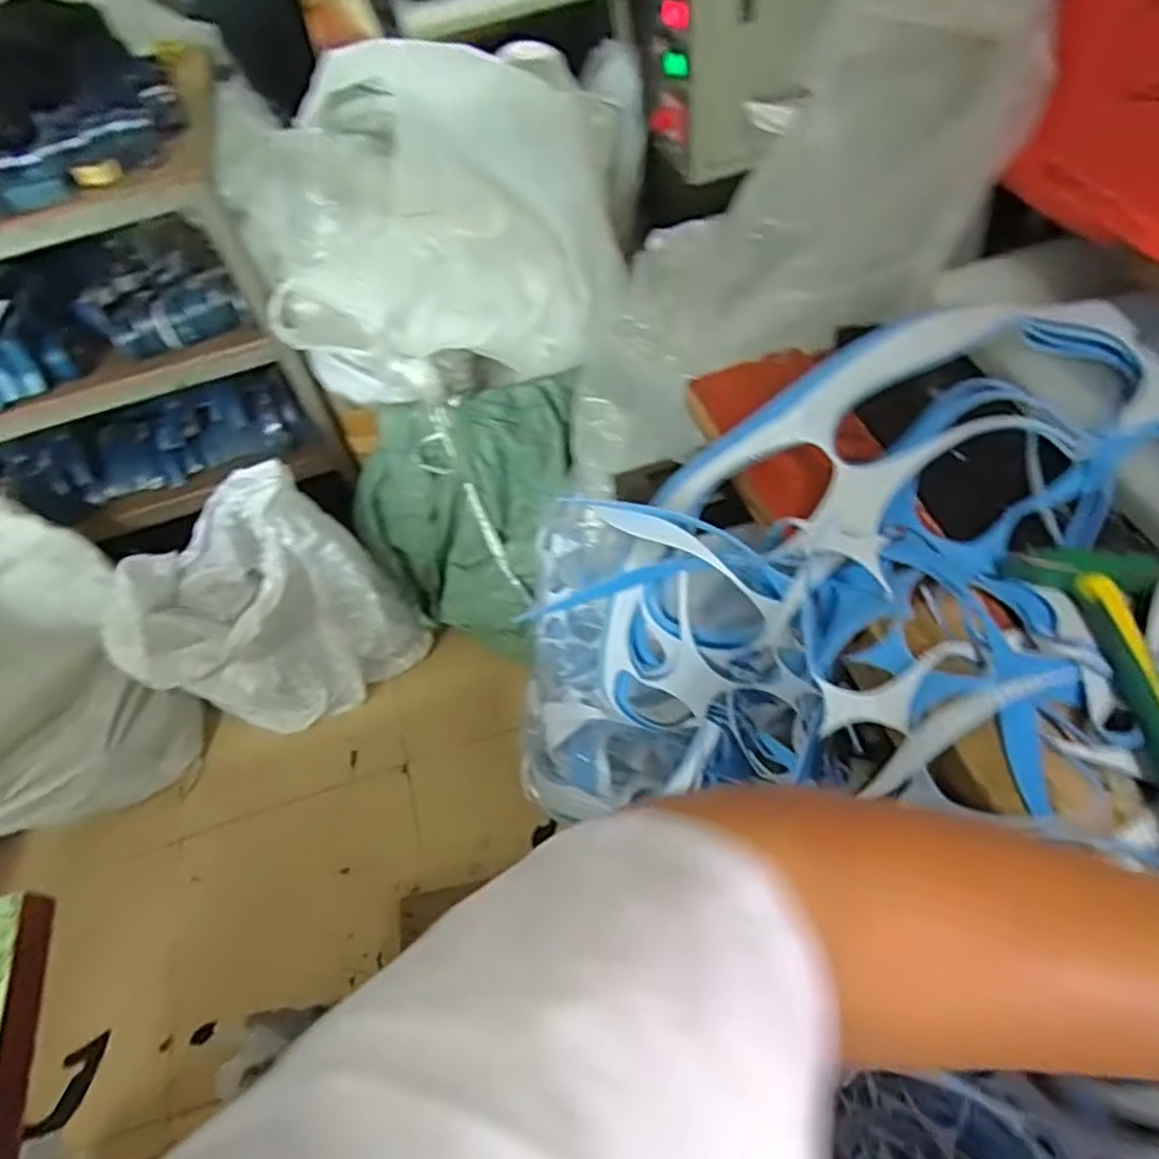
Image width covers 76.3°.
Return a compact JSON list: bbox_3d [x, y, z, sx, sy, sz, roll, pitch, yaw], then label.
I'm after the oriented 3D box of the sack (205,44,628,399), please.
[{"bbox_3d":[-0.234,-0.600,1.294,0.659,0.405,0.511,-6,58,-2],"label":"sack"}]

